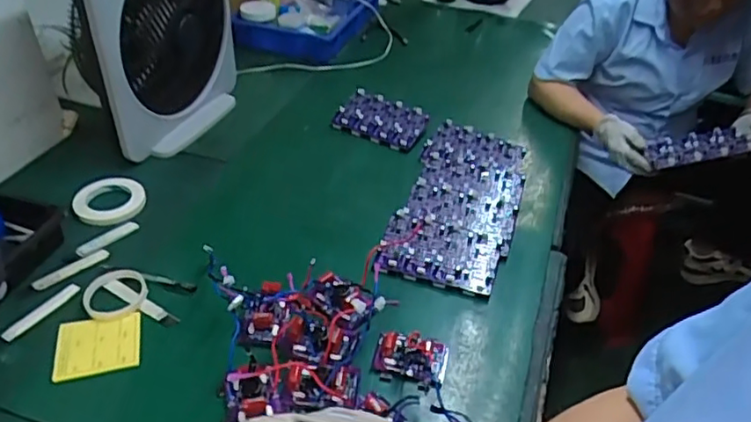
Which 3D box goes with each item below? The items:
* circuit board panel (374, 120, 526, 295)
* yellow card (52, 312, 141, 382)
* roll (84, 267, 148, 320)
[{"bbox_3d":[0.155,-0.027,1.088,0.200,0.043,0.426,13,40,11],"label":"circuit board panel"},{"bbox_3d":[-0.383,0.184,0.837,0.107,0.009,0.091,-7,40,-12],"label":"yellow card"},{"bbox_3d":[-0.385,0.122,0.895,0.089,0.014,0.096,2,39,-2],"label":"roll"}]

